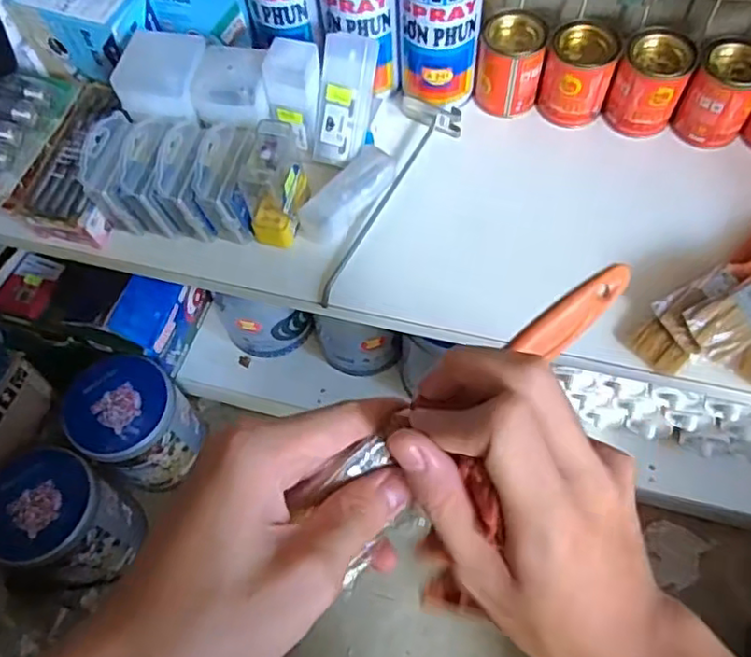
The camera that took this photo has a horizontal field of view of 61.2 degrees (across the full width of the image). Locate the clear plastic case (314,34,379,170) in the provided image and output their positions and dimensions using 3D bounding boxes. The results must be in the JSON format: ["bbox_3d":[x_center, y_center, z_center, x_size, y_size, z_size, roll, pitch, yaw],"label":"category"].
[{"bbox_3d":[-0.025,-0.183,0.514,0.038,0.098,0.030,16,21,12],"label":"clear plastic case"}]

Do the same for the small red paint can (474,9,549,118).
[{"bbox_3d":[0.114,-0.222,0.540,0.052,0.067,0.050,-1,60,2],"label":"small red paint can"}]

